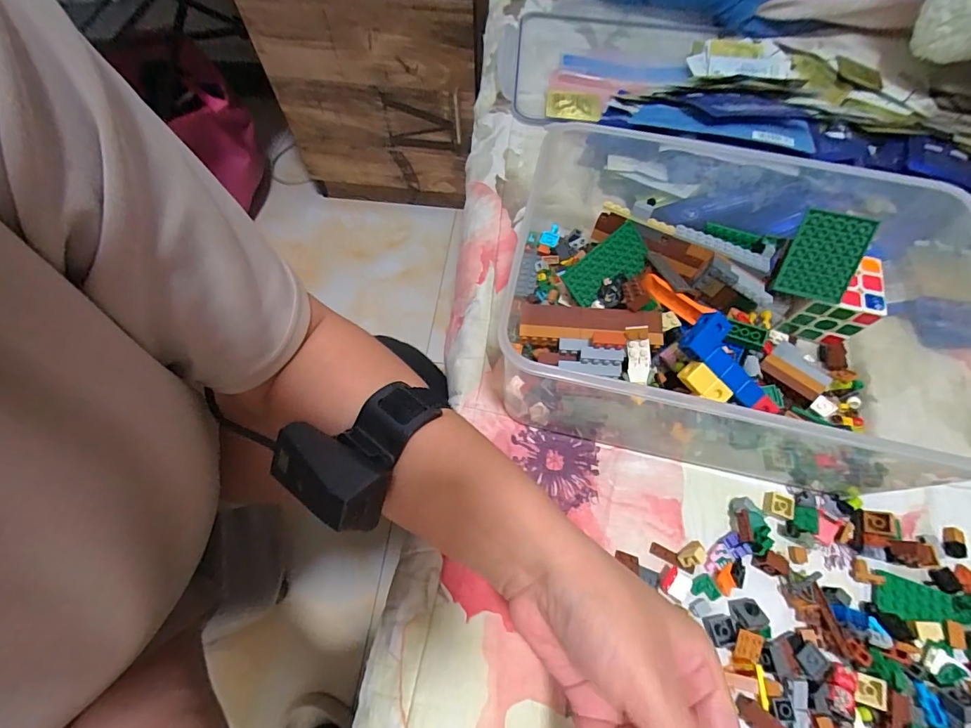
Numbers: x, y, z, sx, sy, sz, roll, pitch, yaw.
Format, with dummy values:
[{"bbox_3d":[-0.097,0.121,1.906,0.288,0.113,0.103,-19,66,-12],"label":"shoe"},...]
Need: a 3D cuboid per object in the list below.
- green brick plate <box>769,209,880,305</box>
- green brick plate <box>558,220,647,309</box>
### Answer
[{"bbox_3d":[0.258,-0.081,0.344,0.048,0.064,0.004,20,25,18],"label":"green brick plate"},{"bbox_3d":[0.105,-0.084,0.385,0.077,0.007,0.040,-39,99,-6],"label":"green brick plate"}]

